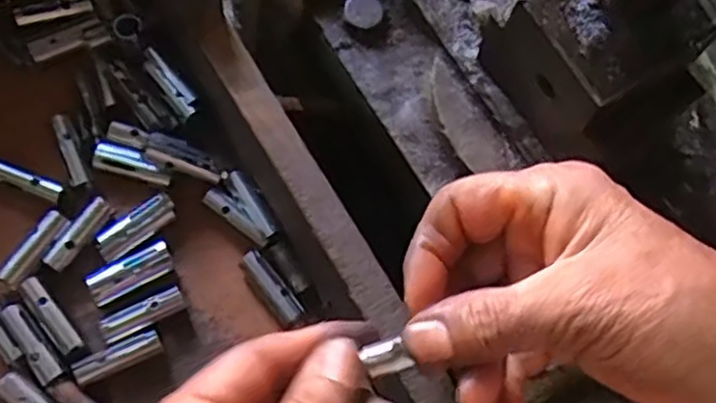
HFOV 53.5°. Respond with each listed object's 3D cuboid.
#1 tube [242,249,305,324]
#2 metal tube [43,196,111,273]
[{"bbox_3d":[-0.039,0.038,0.325,0.010,0.008,0.038,-36,71,-13],"label":"tube"},{"bbox_3d":[-0.124,0.014,0.315,0.009,0.006,0.037,28,71,12],"label":"metal tube"}]

